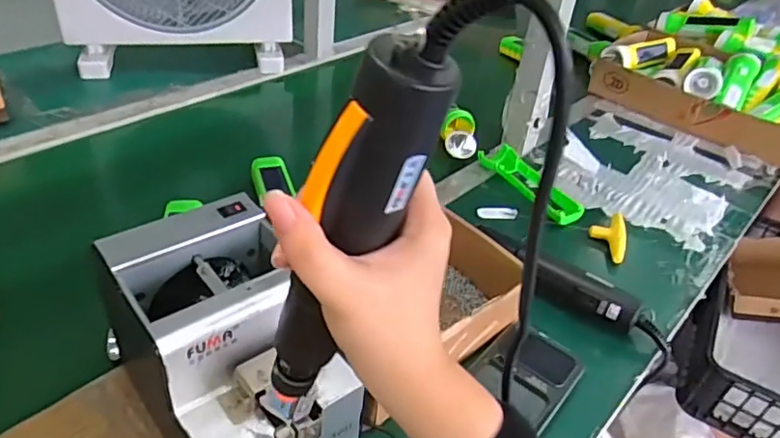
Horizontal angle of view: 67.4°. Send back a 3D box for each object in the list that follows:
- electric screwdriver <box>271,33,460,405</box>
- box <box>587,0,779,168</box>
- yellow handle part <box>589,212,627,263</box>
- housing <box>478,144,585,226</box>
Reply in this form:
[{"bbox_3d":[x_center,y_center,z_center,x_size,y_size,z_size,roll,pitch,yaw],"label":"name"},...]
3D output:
[{"bbox_3d":[-0.024,0.013,0.270,0.037,0.221,0.035,32,42,8],"label":"electric screwdriver"},{"bbox_3d":[0.628,-0.250,1.019,0.401,0.112,0.382,33,44,30],"label":"box"},{"bbox_3d":[0.265,0.017,0.711,0.042,0.015,0.087,16,38,12],"label":"yellow handle part"},{"bbox_3d":[0.190,-0.048,0.782,0.056,0.020,0.164,-19,44,-30],"label":"housing"}]

